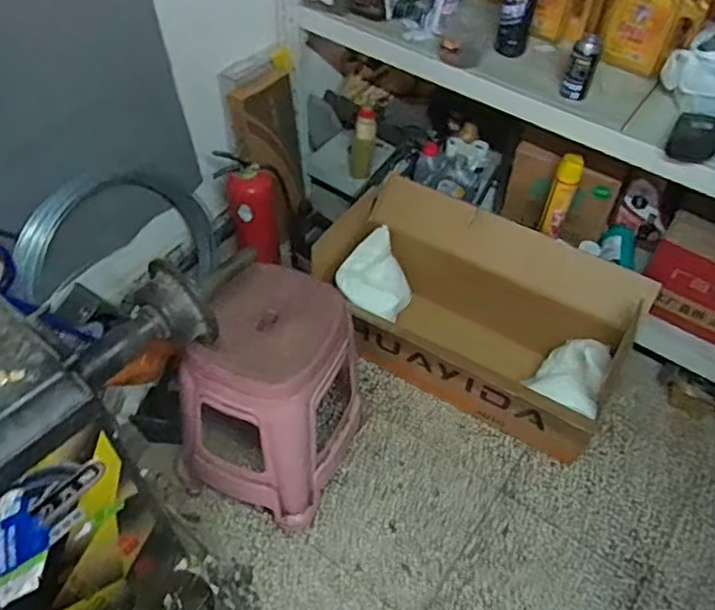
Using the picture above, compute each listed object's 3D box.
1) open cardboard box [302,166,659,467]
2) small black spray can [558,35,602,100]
[{"bbox_3d":[0.306,0.024,1.724,0.822,0.357,0.518,27,56,18],"label":"open cardboard box"},{"bbox_3d":[0.510,-0.543,1.431,0.063,0.129,0.068,1,52,-1],"label":"small black spray can"}]

